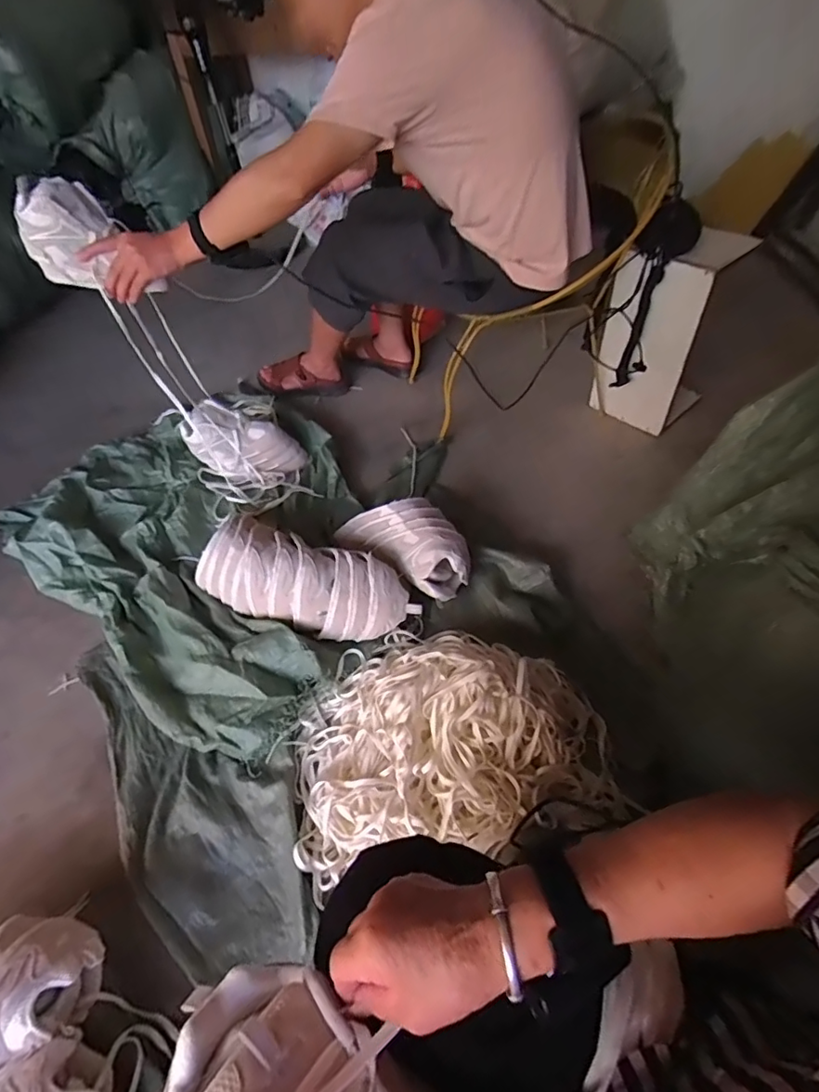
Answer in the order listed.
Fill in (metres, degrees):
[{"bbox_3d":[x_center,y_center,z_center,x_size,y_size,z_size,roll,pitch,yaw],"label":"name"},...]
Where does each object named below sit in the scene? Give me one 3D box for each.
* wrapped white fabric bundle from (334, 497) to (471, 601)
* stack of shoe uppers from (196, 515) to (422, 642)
[{"bbox_3d":[0.003,-0.013,1.066,0.276,0.118,0.142,30,58,26],"label":"wrapped white fabric bundle"},{"bbox_3d":[-0.198,0.059,0.993,0.422,0.117,0.175,13,52,15],"label":"stack of shoe uppers"}]

